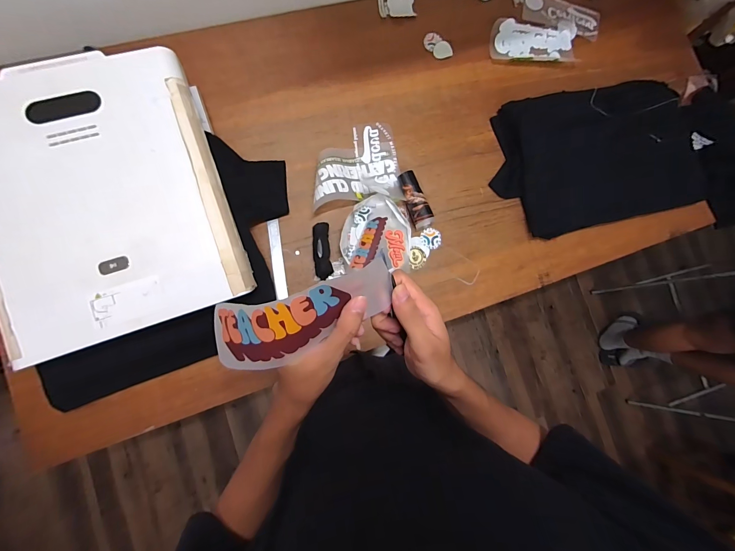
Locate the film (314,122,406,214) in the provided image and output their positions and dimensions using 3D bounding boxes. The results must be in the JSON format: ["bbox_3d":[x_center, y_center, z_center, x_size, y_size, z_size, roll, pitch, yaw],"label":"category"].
[{"bbox_3d":[-0.030,-0.280,0.787,0.226,0.061,0.217,-9,85,-8],"label":"film"}]

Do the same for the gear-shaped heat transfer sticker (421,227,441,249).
[{"bbox_3d":[0.163,-0.095,0.818,0.050,0.005,0.052,-9,85,-8],"label":"gear-shaped heat transfer sticker"}]

